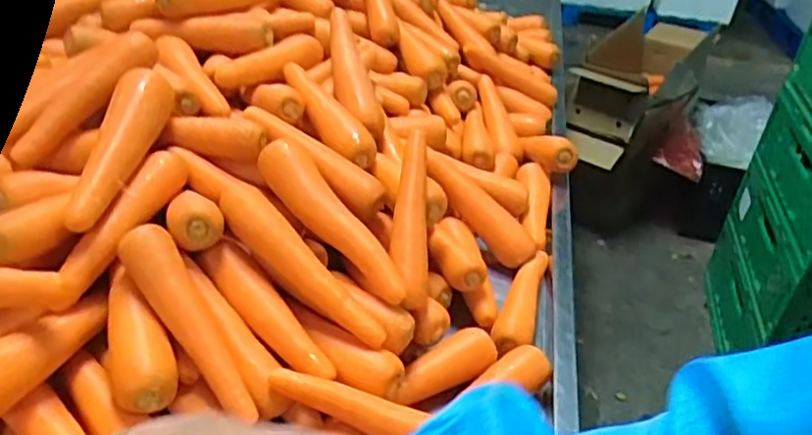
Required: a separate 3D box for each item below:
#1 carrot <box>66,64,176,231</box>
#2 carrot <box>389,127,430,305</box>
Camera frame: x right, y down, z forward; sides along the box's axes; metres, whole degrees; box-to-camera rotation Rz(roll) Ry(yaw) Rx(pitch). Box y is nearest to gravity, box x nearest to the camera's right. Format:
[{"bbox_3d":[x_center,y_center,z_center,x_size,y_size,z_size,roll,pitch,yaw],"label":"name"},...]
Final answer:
[{"bbox_3d":[-0.267,-0.065,0.624,0.052,0.030,0.193,7,53,2],"label":"carrot"},{"bbox_3d":[0.004,-0.001,0.680,0.040,0.030,0.187,4,63,-4],"label":"carrot"}]

